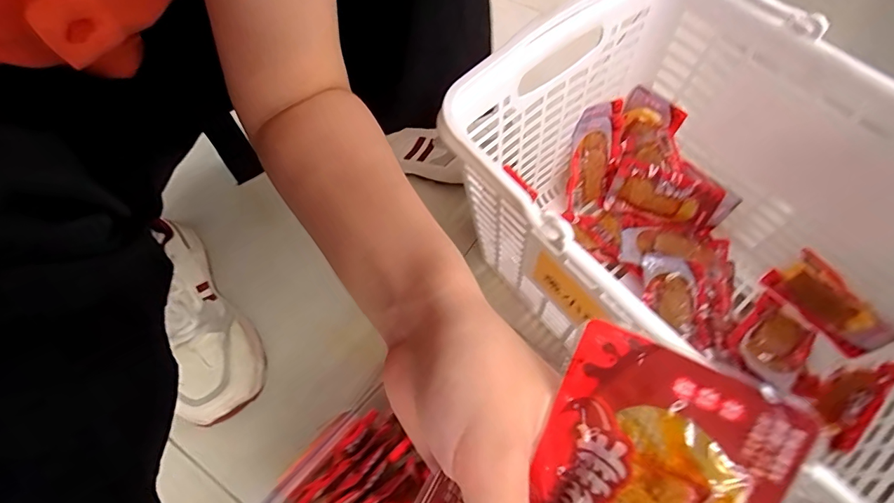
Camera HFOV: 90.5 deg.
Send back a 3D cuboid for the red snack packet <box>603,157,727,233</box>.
[{"bbox_3d":[0.255,-0.064,0.522,0.117,0.061,0.019,20,28,15],"label":"red snack packet"}]

